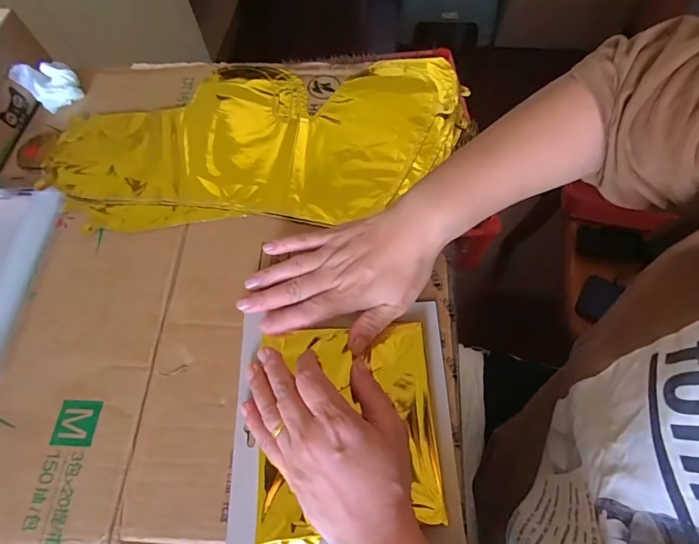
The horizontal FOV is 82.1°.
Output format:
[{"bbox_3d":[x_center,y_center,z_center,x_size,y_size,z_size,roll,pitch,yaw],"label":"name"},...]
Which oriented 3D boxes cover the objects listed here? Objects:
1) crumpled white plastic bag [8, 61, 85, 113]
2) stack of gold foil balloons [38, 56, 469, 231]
[{"bbox_3d":[-0.332,-0.213,0.447,0.037,0.039,0.051,29,70,15],"label":"crumpled white plastic bag"},{"bbox_3d":[-0.095,-0.142,0.425,0.422,0.021,0.210,-2,65,2],"label":"stack of gold foil balloons"}]

